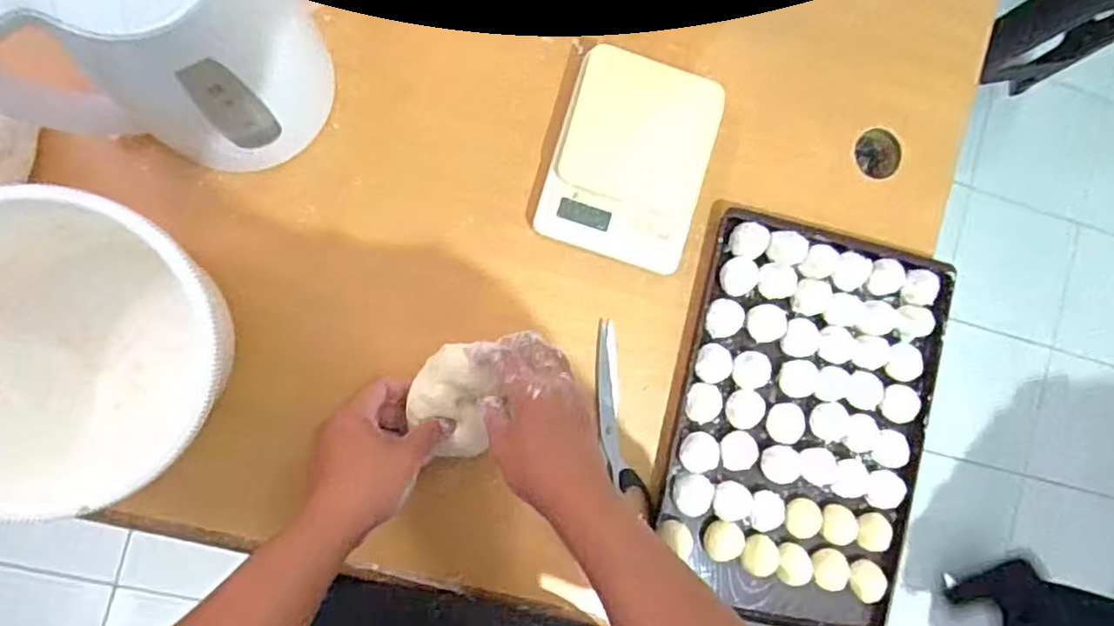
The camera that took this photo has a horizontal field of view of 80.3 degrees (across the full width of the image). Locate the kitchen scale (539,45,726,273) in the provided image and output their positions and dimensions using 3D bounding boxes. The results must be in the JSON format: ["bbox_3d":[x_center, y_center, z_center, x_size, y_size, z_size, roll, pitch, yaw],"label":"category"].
[{"bbox_3d":[0.067,-0.136,0.585,0.135,0.025,0.174,17,88,-9],"label":"kitchen scale"}]

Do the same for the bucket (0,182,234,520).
[{"bbox_3d":[-0.337,0.024,0.472,0.203,0.136,0.193,0,91,-9],"label":"bucket"}]

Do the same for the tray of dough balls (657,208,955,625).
[{"bbox_3d":[0.231,0.109,0.611,0.234,0.026,0.362,13,89,-9],"label":"tray of dough balls"}]

